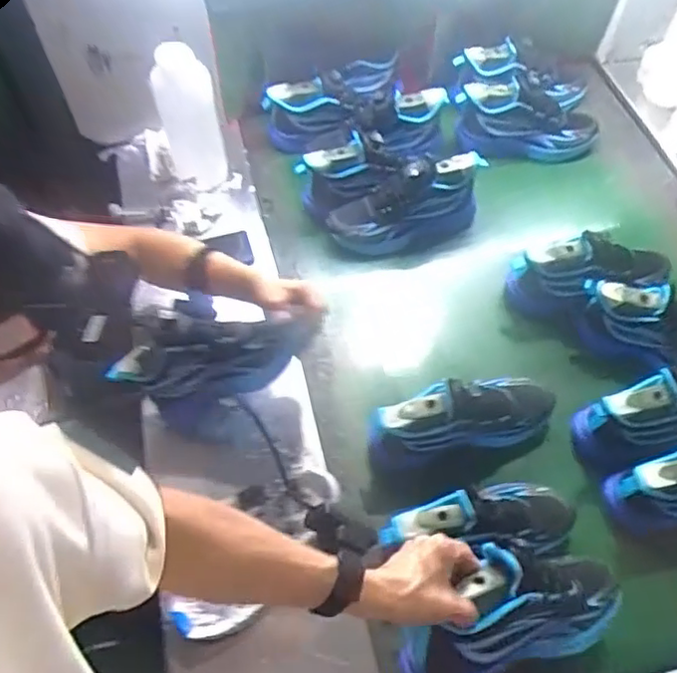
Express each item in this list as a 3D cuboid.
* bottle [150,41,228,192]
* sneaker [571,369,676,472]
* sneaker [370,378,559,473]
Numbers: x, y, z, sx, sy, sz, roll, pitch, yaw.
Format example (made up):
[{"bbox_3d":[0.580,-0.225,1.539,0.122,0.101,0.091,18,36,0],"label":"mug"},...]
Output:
[{"bbox_3d":[-0.264,-0.385,1.138,0.089,0.287,0.105,-21,60,-12],"label":"bottle"},{"bbox_3d":[0.485,0.118,0.904,0.287,0.124,0.110,-10,59,-5],"label":"sneaker"},{"bbox_3d":[0.182,0.106,0.907,0.279,0.113,0.090,-13,59,-7],"label":"sneaker"}]

